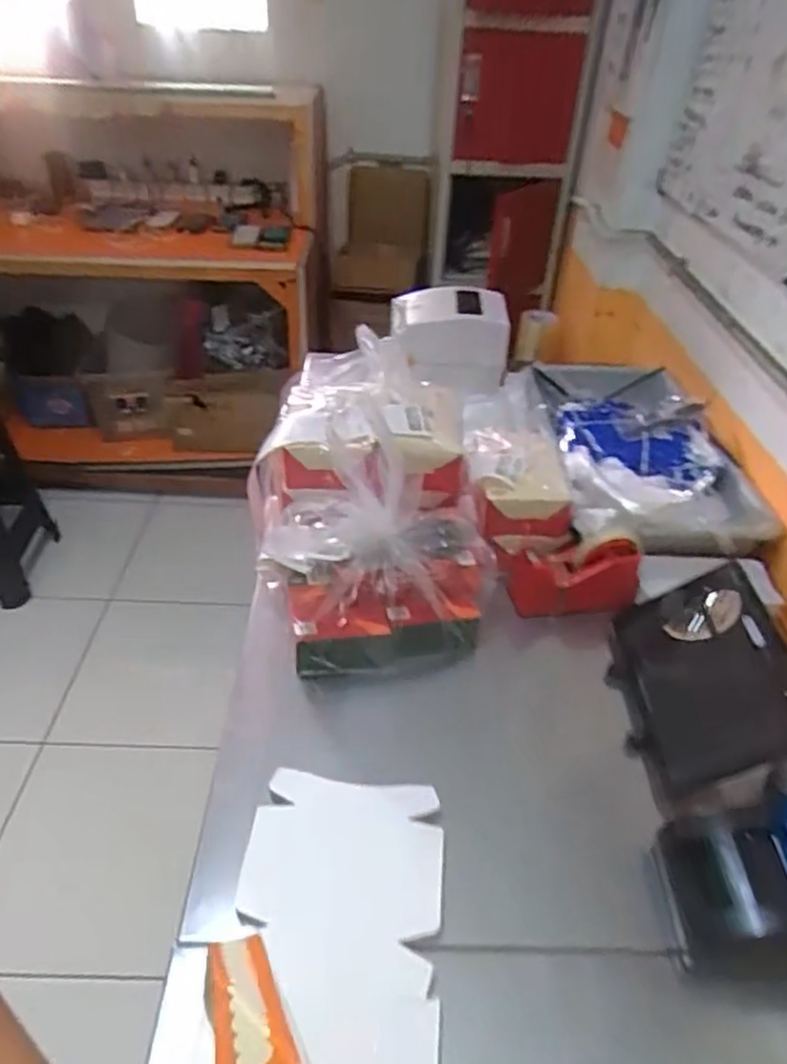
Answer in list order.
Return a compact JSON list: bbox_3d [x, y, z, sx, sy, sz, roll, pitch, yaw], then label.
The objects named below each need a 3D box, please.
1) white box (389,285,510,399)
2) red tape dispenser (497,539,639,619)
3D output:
[{"bbox_3d":[0.098,-0.372,1.360,0.223,0.154,0.171,0,38,-5],"label":"white box"},{"bbox_3d":[0.233,0.059,0.919,0.172,0.102,0.072,6,38,3],"label":"red tape dispenser"}]

